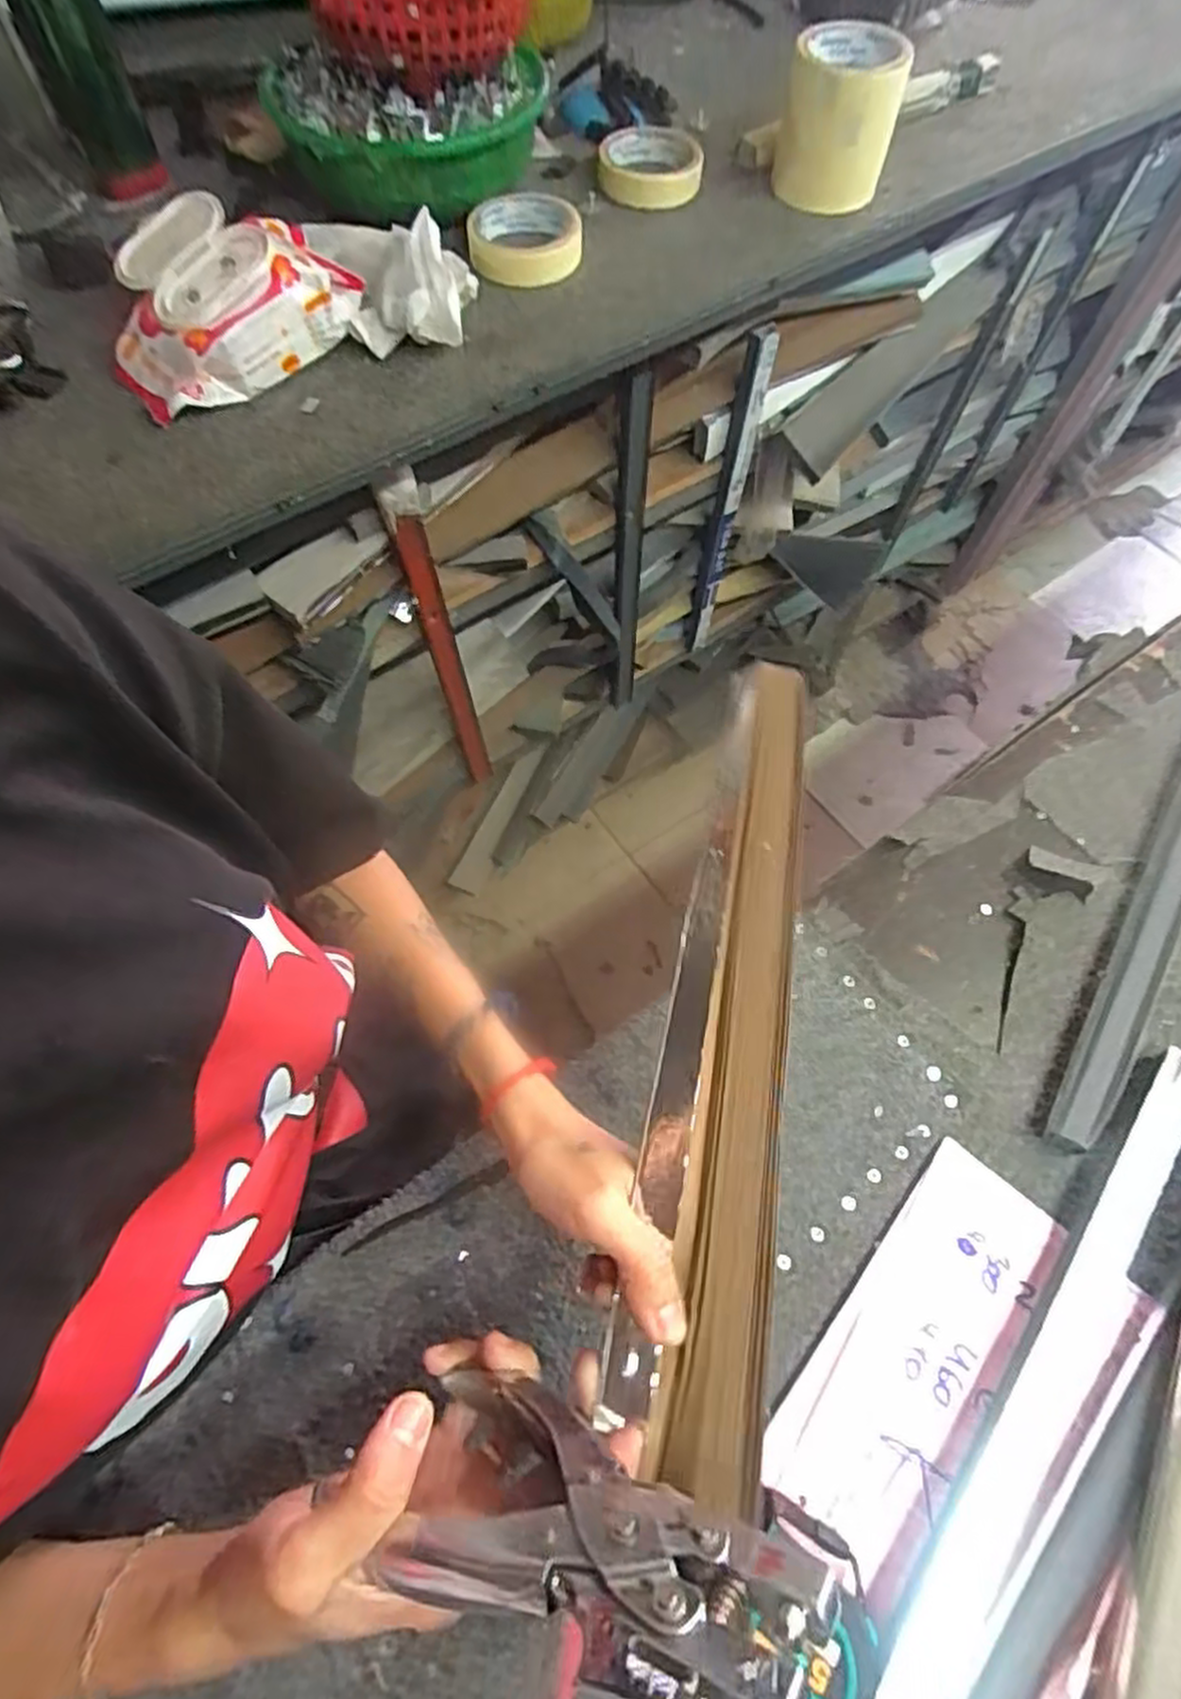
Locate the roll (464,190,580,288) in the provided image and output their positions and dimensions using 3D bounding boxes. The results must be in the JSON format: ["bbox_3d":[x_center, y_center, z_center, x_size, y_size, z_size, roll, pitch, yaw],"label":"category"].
[{"bbox_3d":[-0.053,-0.498,0.614,0.089,0.035,0.091,-3,64,-2],"label":"roll"}]

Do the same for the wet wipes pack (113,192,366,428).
[{"bbox_3d":[-0.259,-0.388,0.533,0.171,0.068,0.112,-32,68,-15],"label":"wet wipes pack"}]

